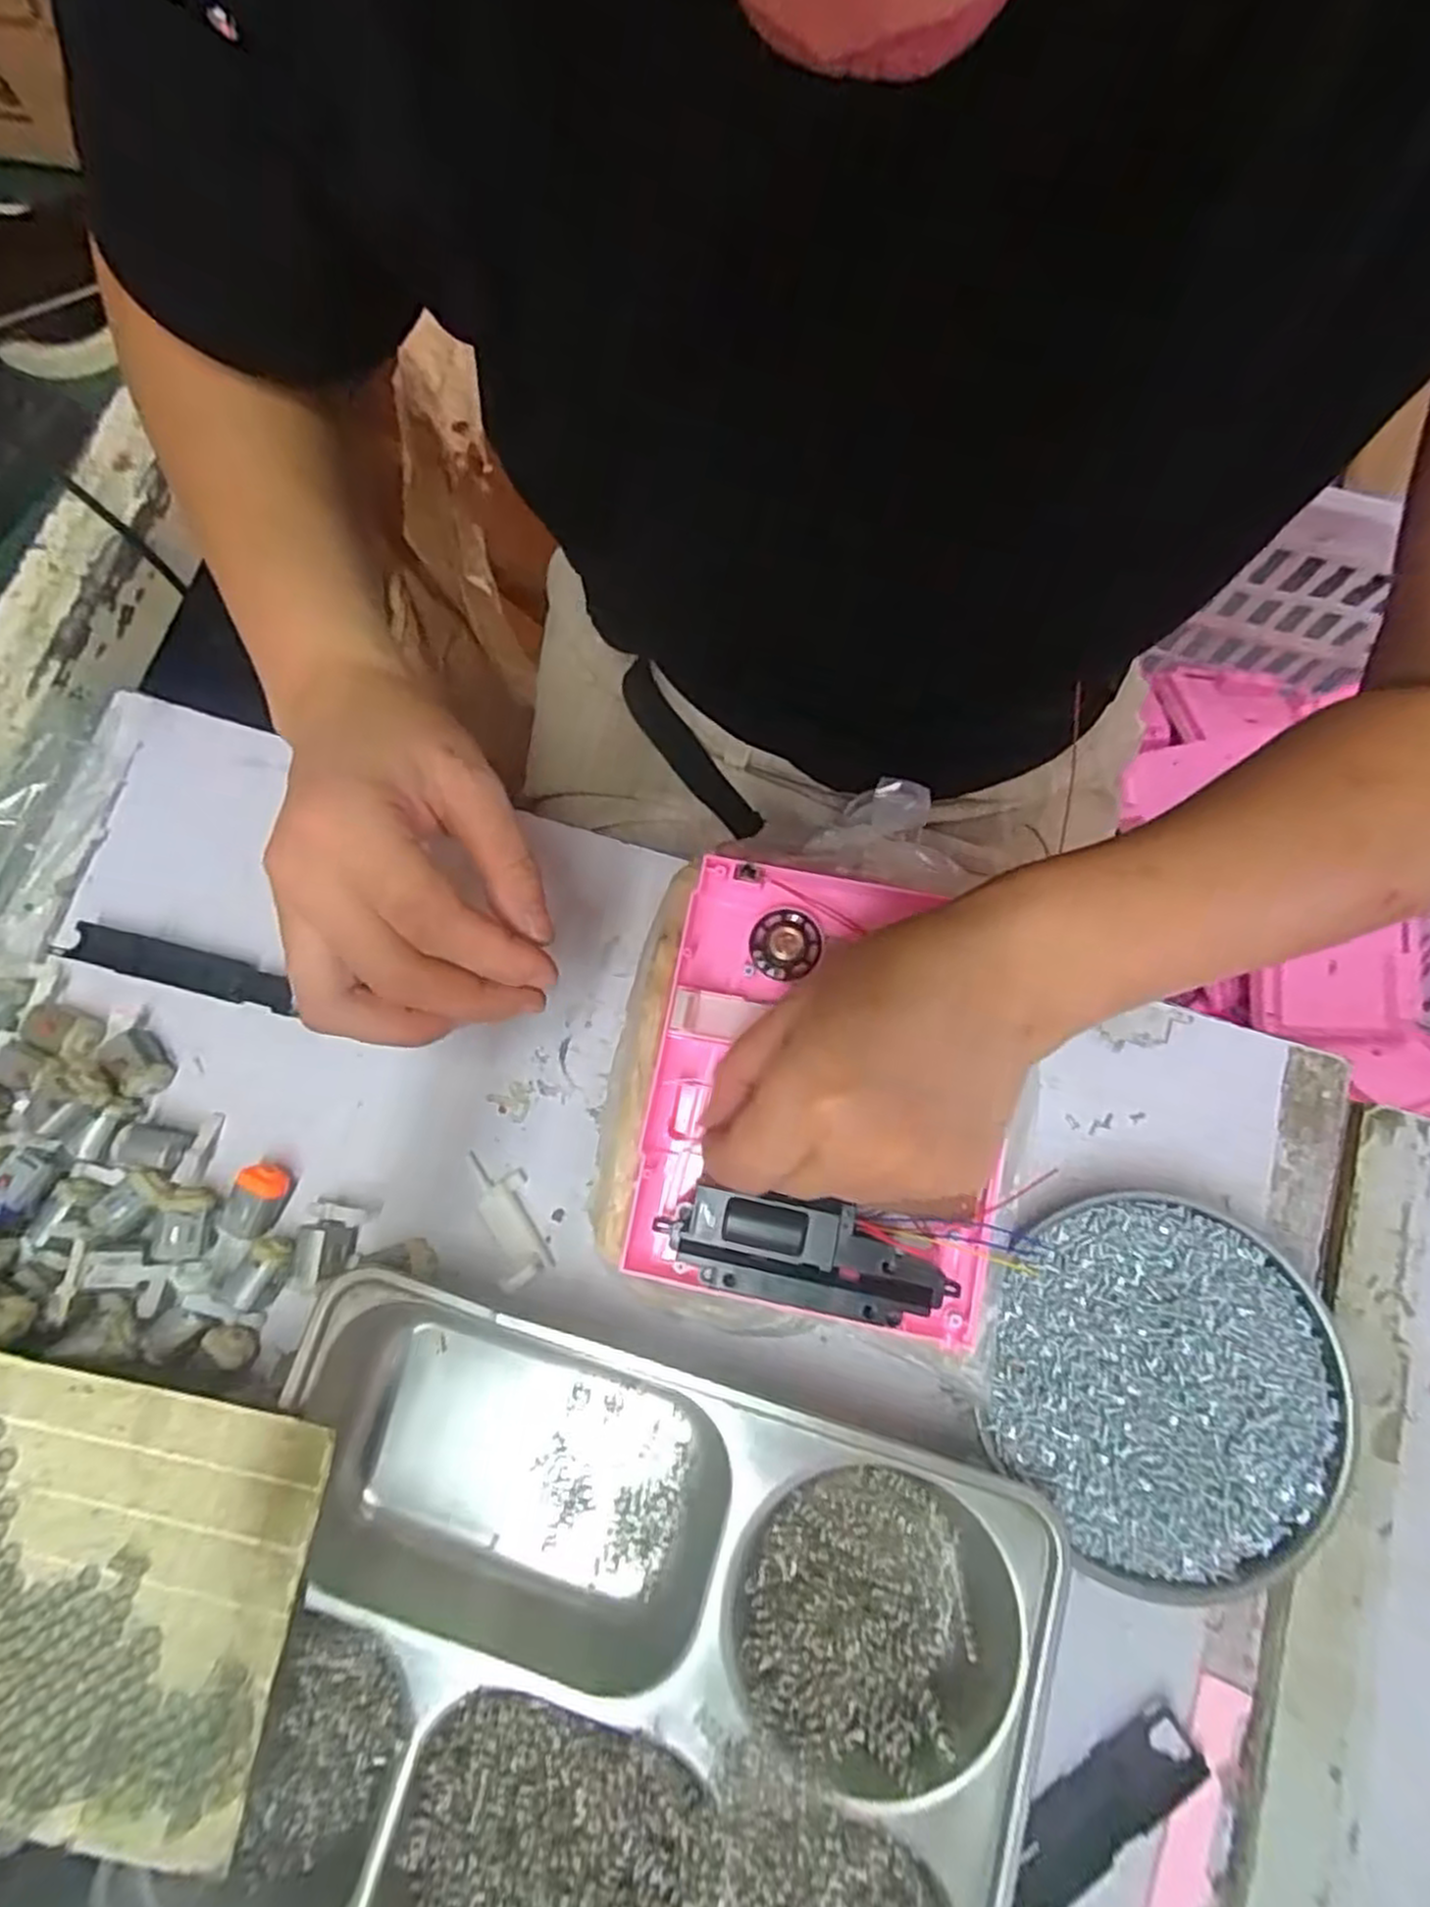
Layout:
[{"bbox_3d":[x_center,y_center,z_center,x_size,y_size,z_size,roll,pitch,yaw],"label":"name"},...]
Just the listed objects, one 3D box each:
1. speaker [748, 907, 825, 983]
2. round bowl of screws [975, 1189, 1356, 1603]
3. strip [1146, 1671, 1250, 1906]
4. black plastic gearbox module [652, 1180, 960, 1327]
[{"bbox_3d":[0.028,-0.004,0.310,0.028,0.009,0.028,0,78,2],"label":"speaker"},{"bbox_3d":[0.167,0.160,0.297,0.128,0.022,0.133,0,78,2],"label":"round bowl of screws"},{"bbox_3d":[0.163,0.323,0.276,0.017,0.005,0.124,23,79,6],"label":"strip"},{"bbox_3d":[0.032,0.107,0.279,0.096,0.032,0.037,17,79,-3],"label":"black plastic gearbox module"}]

